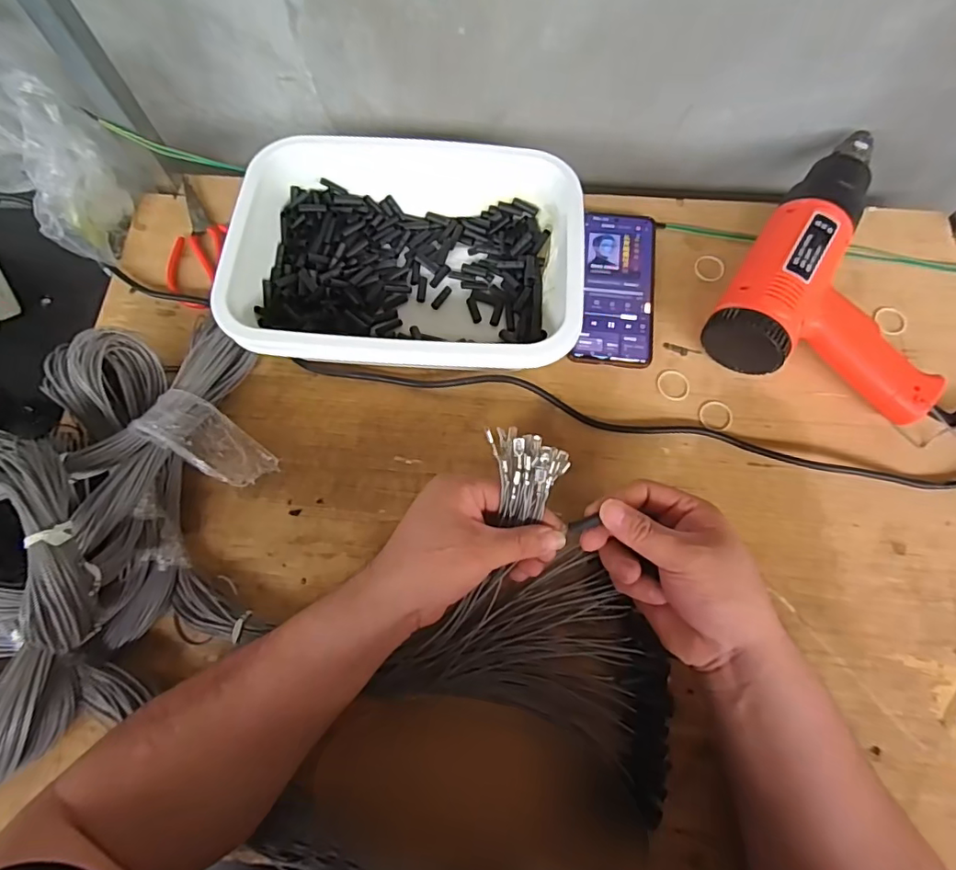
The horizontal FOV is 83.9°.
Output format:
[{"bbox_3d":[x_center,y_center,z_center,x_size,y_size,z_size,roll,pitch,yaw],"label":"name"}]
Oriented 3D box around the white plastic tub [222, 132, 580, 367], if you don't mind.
[{"bbox_3d":[-0.059,-0.155,0.483,0.288,0.086,0.218,3,70,2],"label":"white plastic tub"}]

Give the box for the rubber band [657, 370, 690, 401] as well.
[{"bbox_3d":[0.177,-0.045,0.481,0.030,0.004,0.028,0,70,0],"label":"rubber band"}]

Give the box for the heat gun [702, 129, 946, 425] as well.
[{"bbox_3d":[0.342,-0.152,0.479,0.187,0.072,0.276,29,73,10],"label":"heat gun"}]

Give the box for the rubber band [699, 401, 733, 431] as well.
[{"bbox_3d":[0.211,-0.018,0.469,0.029,0.004,0.028,0,70,0],"label":"rubber band"}]

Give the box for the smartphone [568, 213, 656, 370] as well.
[{"bbox_3d":[0.134,-0.141,0.511,0.070,0.014,0.164,8,70,3],"label":"smartphone"}]

